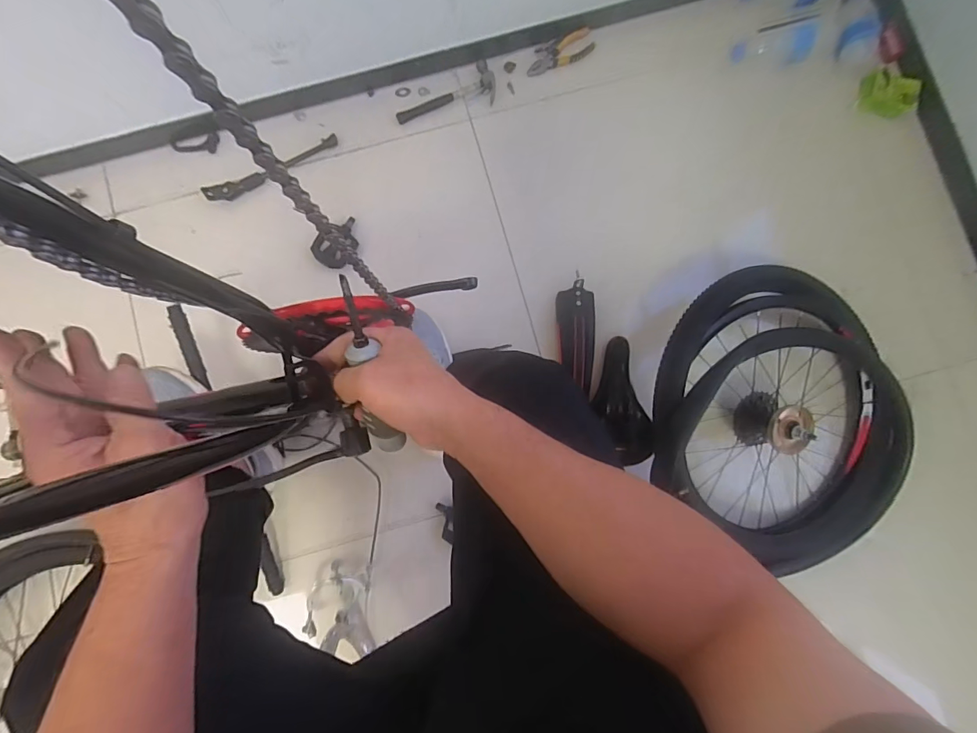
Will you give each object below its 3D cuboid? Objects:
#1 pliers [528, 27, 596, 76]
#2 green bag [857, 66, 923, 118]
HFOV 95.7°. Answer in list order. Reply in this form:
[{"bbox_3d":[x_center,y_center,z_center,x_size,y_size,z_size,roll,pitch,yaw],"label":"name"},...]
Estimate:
[{"bbox_3d":[0.152,-0.671,0.944,0.146,0.018,0.056,-21,85,-3],"label":"pliers"},{"bbox_3d":[0.756,-0.514,0.838,0.024,0.069,0.153,-2,46,-1],"label":"green bag"}]

